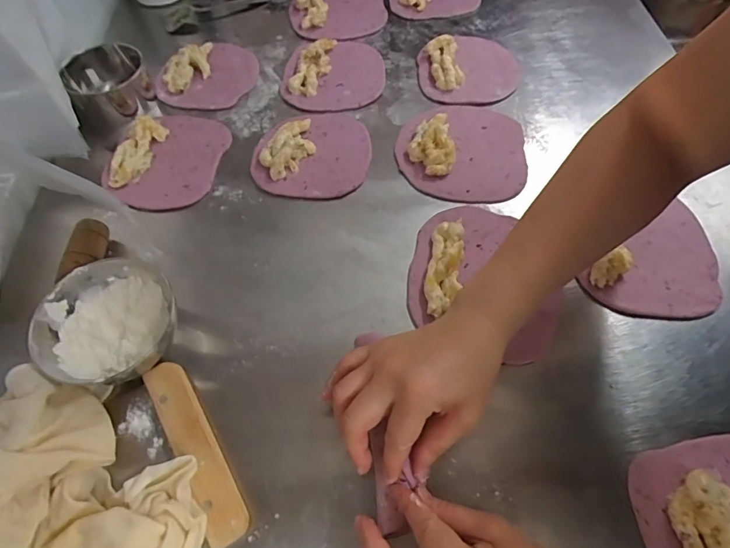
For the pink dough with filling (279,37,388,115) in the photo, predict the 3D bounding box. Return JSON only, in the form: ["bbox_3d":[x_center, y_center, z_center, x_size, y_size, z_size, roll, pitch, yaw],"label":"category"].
[{"bbox_3d":[-0.042,-0.269,0.580,0.133,0.022,0.136,-7,59,-3],"label":"pink dough with filling"}]

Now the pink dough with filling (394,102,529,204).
[{"bbox_3d":[0.109,-0.147,0.500,0.140,0.024,0.149,-1,59,1],"label":"pink dough with filling"}]

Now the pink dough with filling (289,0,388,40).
[{"bbox_3d":[-0.034,-0.391,0.651,0.141,0.025,0.121,-24,61,-12],"label":"pink dough with filling"}]

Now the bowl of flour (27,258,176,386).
[{"bbox_3d":[-0.214,0.044,0.378,0.100,0.052,0.097,-1,59,1],"label":"bowl of flour"}]

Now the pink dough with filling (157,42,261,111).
[{"bbox_3d":[-0.203,-0.266,0.581,0.098,0.029,0.128,35,66,20],"label":"pink dough with filling"}]

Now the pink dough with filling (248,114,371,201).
[{"bbox_3d":[-0.059,-0.147,0.506,0.127,0.026,0.132,8,60,6],"label":"pink dough with filling"}]

